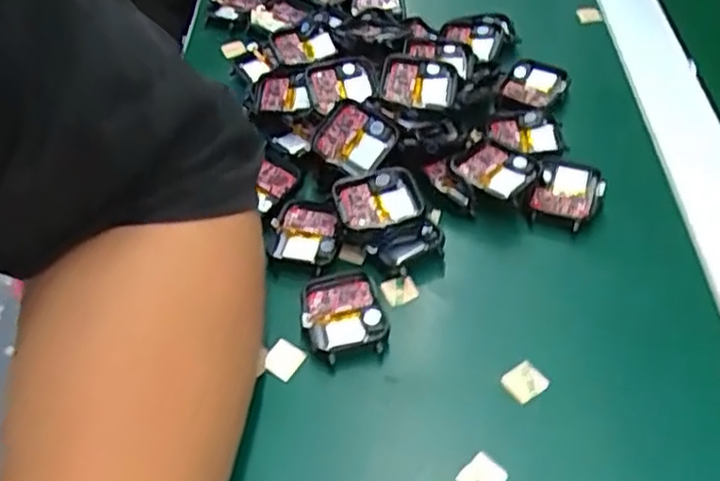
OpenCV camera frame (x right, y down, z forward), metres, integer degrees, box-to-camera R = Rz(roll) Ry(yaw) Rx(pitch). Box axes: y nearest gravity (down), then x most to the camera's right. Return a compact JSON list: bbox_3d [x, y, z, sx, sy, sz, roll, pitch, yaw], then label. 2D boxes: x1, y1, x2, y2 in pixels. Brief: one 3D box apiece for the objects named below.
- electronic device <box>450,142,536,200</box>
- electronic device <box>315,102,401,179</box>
[{"bbox_3d":[0.072,-0.038,0.385,0.039,0.008,0.030,30,57,27],"label":"electronic device"},{"bbox_3d":[-0.004,-0.056,0.390,0.039,0.011,0.034,37,95,15],"label":"electronic device"}]

